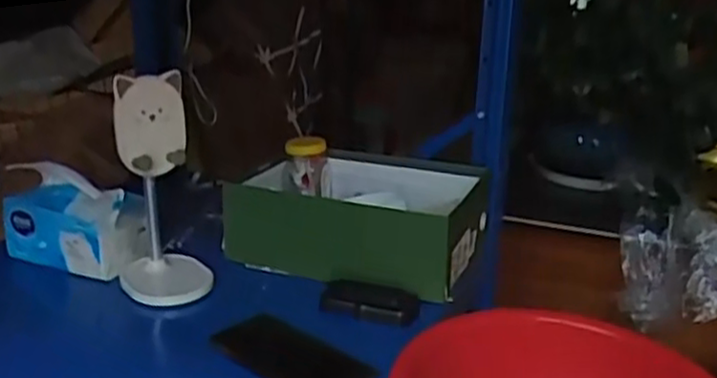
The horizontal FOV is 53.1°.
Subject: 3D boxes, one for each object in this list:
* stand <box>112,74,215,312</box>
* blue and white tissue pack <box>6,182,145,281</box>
[{"bbox_3d":[-0.228,-0.002,0.830,0.101,0.245,0.110,-3,20,-15],"label":"stand"},{"bbox_3d":[-0.356,0.041,0.914,0.185,0.111,0.079,10,21,23],"label":"blue and white tissue pack"}]

